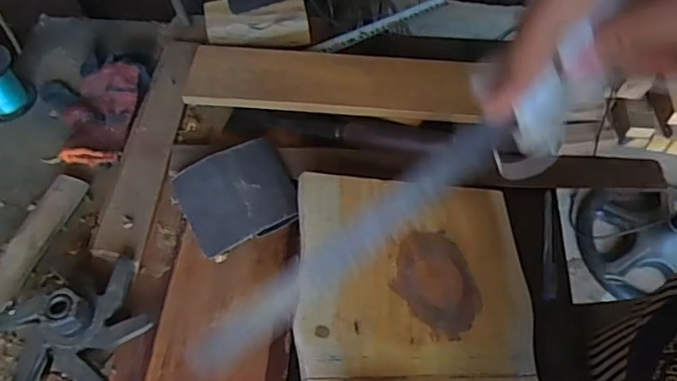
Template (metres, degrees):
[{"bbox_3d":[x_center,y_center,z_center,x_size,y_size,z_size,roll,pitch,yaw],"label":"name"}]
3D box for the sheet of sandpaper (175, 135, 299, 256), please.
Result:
[{"bbox_3d":[-0.106,0.006,0.582,0.113,0.037,0.097,-19,59,-7],"label":"sheet of sandpaper"}]

